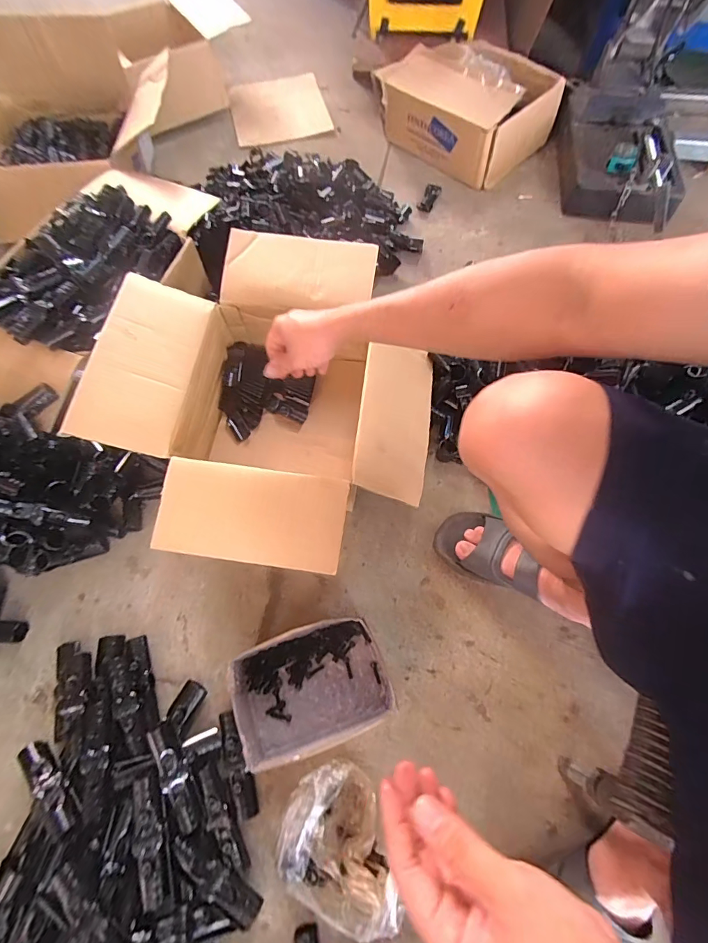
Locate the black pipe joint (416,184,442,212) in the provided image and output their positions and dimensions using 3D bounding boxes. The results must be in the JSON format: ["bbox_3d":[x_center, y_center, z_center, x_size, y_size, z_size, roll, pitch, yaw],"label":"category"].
[{"bbox_3d":[0.183,-0.661,0.999,0.035,0.018,0.088,24,69,7],"label":"black pipe joint"}]

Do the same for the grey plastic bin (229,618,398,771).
[{"bbox_3d":[-0.057,0.295,0.576,0.196,0.095,0.141,-18,69,-8],"label":"grey plastic bin"}]

